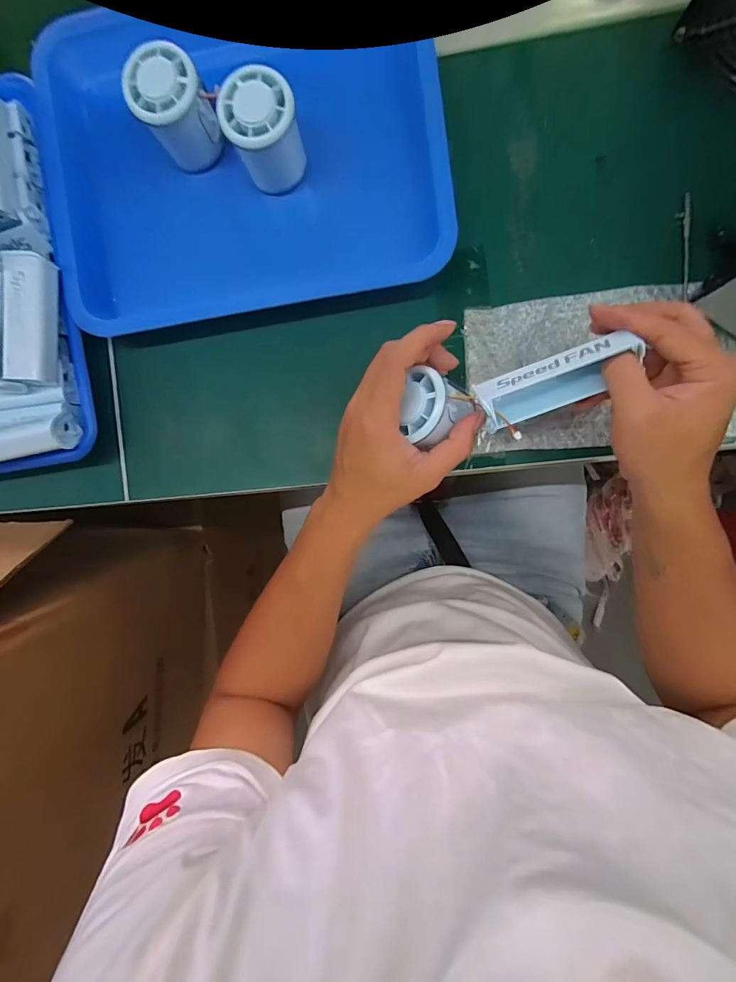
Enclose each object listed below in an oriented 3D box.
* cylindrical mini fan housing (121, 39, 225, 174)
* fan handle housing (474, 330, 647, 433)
[{"bbox_3d":[-0.155,-0.307,0.334,0.054,0.053,0.054,0,91,5],"label":"cylindrical mini fan housing"},{"bbox_3d":[0.122,-0.073,0.278,0.096,0.031,0.030,-21,48,10],"label":"fan handle housing"}]

